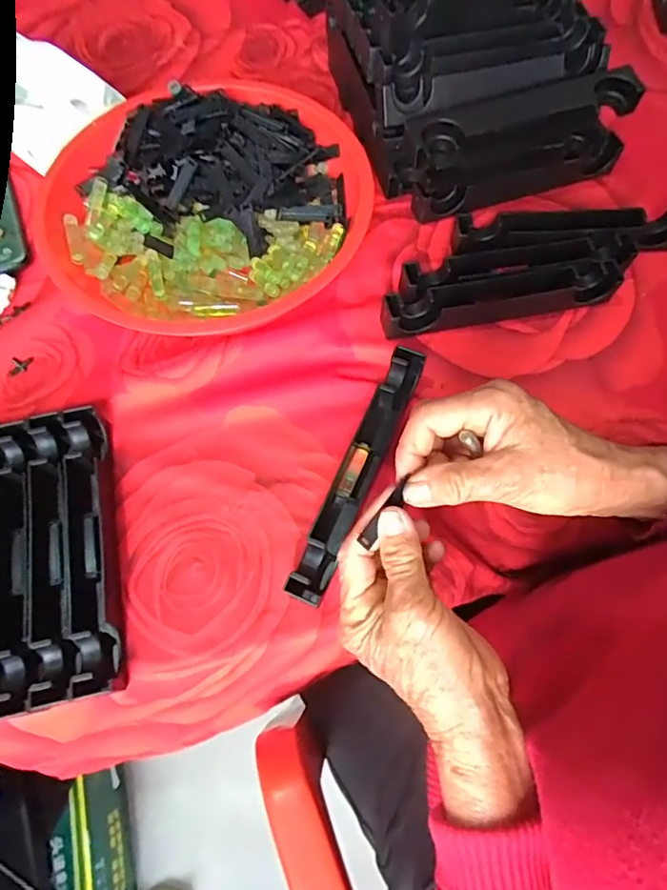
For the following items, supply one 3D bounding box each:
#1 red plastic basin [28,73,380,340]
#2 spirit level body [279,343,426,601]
[{"bbox_3d":[-0.098,-0.182,0.444,0.242,0.079,0.220,-1,67,3],"label":"red plastic basin"},{"bbox_3d":[0.018,0.017,0.387,0.024,0.032,0.191,22,70,11],"label":"spirit level body"}]

